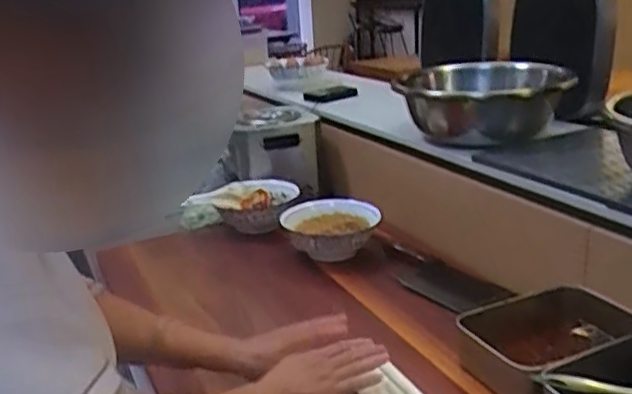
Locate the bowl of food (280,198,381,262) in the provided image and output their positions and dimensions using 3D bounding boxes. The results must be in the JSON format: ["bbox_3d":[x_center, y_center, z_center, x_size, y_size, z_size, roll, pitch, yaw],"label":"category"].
[{"bbox_3d":[0.030,0.062,1.263,0.177,0.080,0.168,-3,19,1],"label":"bowl of food"}]

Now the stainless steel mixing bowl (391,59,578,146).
[{"bbox_3d":[0.296,-0.176,1.196,0.250,0.103,0.276,-15,22,-31],"label":"stainless steel mixing bowl"}]

